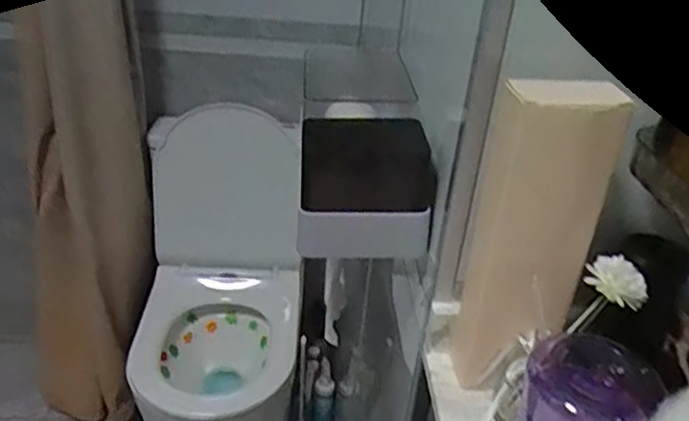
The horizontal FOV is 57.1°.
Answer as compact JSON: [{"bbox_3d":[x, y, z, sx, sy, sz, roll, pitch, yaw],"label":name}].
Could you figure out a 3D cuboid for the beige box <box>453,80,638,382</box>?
[{"bbox_3d":[0.148,0.032,0.515,0.085,0.276,0.052,7,30,5],"label":"beige box"}]

